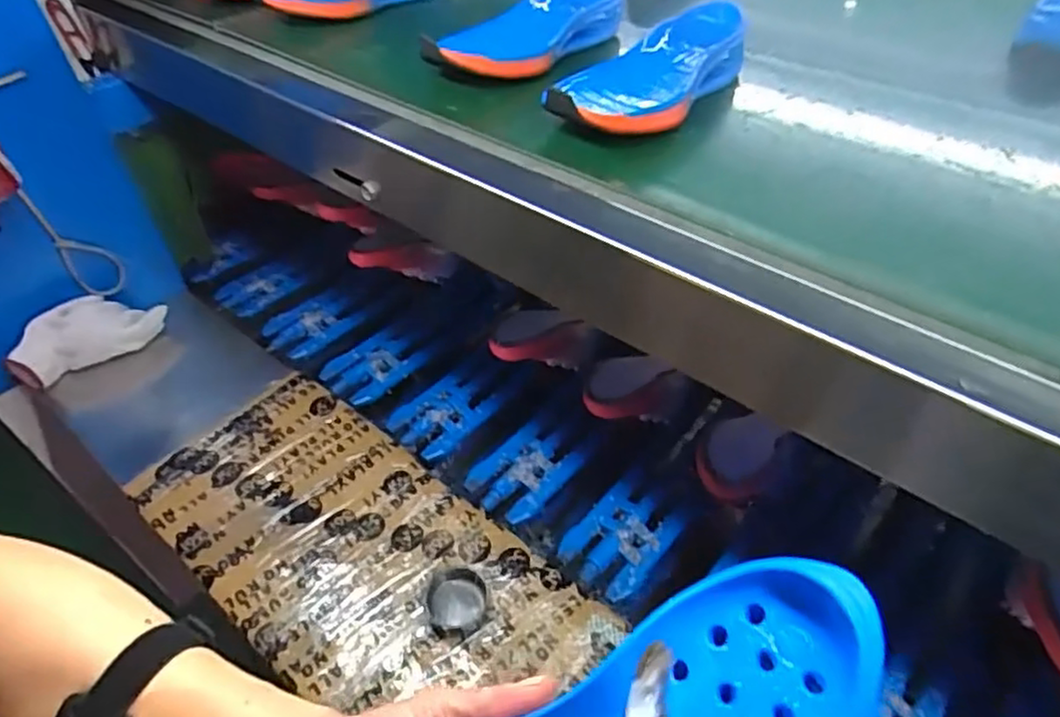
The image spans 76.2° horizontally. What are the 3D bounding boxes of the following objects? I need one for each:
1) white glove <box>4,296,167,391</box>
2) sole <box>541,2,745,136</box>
[{"bbox_3d":[-0.582,-0.031,0.890,0.186,0.081,0.061,-27,50,-28],"label":"white glove"},{"bbox_3d":[0.104,-0.234,0.554,0.091,0.053,0.227,28,49,26],"label":"sole"}]

